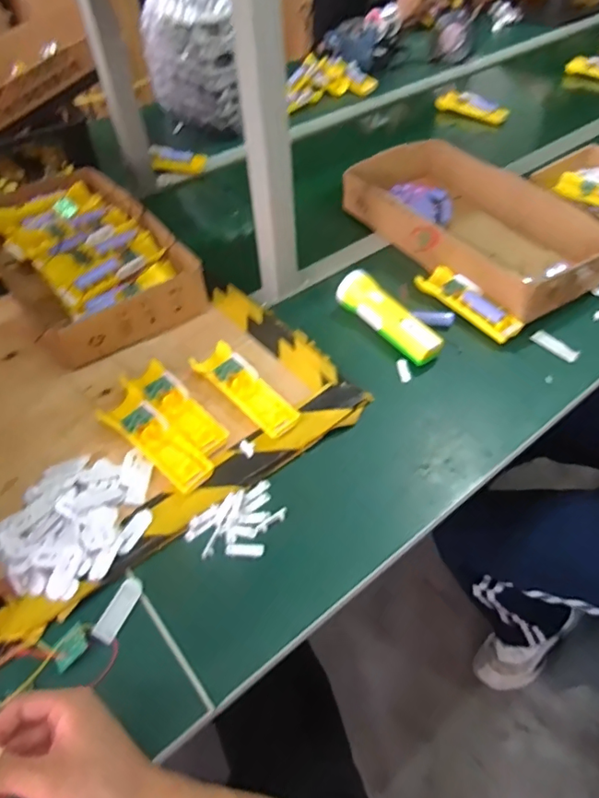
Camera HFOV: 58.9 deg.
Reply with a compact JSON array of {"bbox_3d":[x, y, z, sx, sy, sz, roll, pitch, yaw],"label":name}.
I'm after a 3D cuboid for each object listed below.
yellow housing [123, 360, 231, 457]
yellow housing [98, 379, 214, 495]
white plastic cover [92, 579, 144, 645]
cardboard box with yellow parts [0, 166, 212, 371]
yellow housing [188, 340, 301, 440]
[{"bbox_3d":[-0.151,0.010,0.645,0.050,0.028,0.161,-38,58,-26],"label":"yellow housing"},{"bbox_3d":[-0.171,0.042,0.614,0.174,0.024,0.052,36,59,28],"label":"yellow housing"},{"bbox_3d":[-0.172,0.202,0.508,0.019,0.011,0.060,19,53,18],"label":"white plastic cover"},{"bbox_3d":[-0.335,-0.224,0.819,0.226,0.084,0.435,-29,54,-21],"label":"cardboard box with yellow parts"},{"bbox_3d":[-0.067,-0.012,0.656,0.055,0.028,0.155,-36,57,-25],"label":"yellow housing"}]

